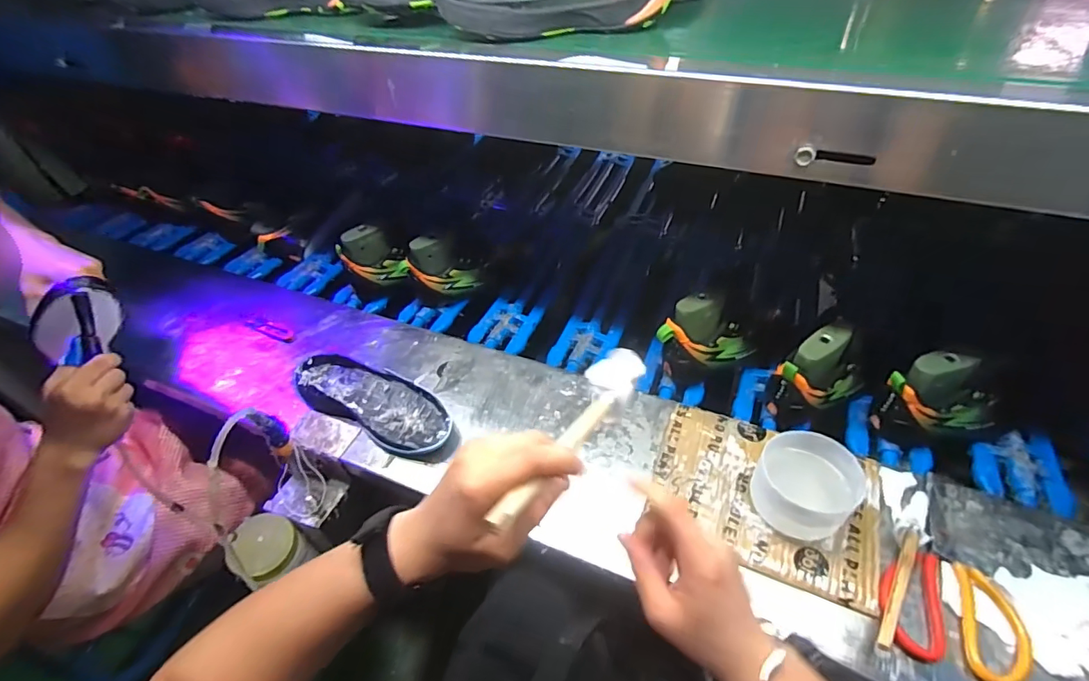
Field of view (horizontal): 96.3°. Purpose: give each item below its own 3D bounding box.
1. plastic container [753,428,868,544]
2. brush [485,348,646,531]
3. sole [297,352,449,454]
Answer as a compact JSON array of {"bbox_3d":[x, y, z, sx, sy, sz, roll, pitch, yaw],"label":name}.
[{"bbox_3d":[0.269,0.157,0.509,0.096,0.074,0.092,-2,46,3],"label":"plastic container"},{"bbox_3d":[0.021,0.053,0.311,0.034,0.024,0.167,20,35,22],"label":"brush"},{"bbox_3d":[-0.222,0.074,0.642,0.230,0.043,0.093,20,51,22],"label":"sole"}]

